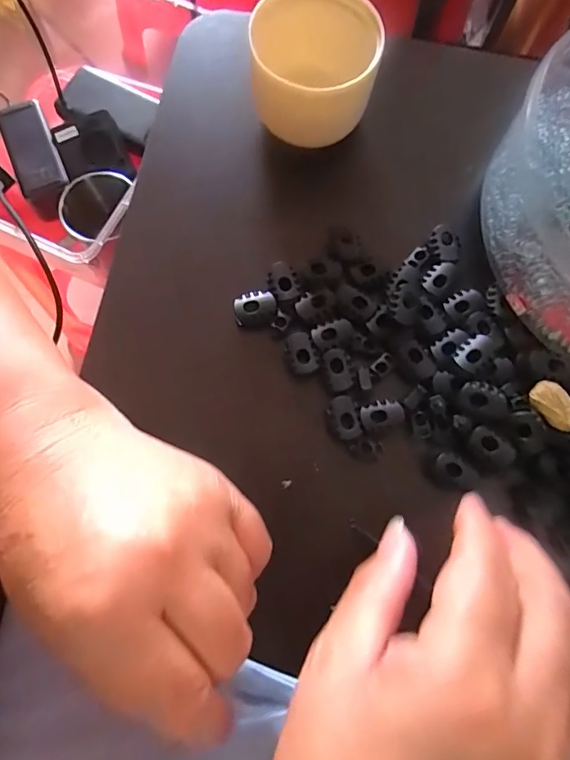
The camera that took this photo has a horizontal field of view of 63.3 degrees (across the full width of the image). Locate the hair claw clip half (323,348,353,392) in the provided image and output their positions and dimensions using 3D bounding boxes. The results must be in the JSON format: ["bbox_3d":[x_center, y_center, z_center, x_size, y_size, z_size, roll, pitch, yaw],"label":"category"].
[{"bbox_3d":[0.027,-0.005,0.231,0.011,0.004,0.021,-13,77,-4],"label":"hair claw clip half"}]

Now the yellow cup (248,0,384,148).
[{"bbox_3d":[0.014,-0.165,0.244,0.061,0.050,0.058,0,76,-1],"label":"yellow cup"}]

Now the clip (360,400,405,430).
[{"bbox_3d":[0.048,0.017,0.227,0.021,0.004,0.013,-12,77,-4],"label":"clip"}]

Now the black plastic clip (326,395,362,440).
[{"bbox_3d":[0.029,0.018,0.225,0.014,0.004,0.021,-13,77,-4],"label":"black plastic clip"}]

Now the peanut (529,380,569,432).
[{"bbox_3d":[0.128,0.012,0.218,0.014,0.010,0.024,-36,80,-9],"label":"peanut"}]

